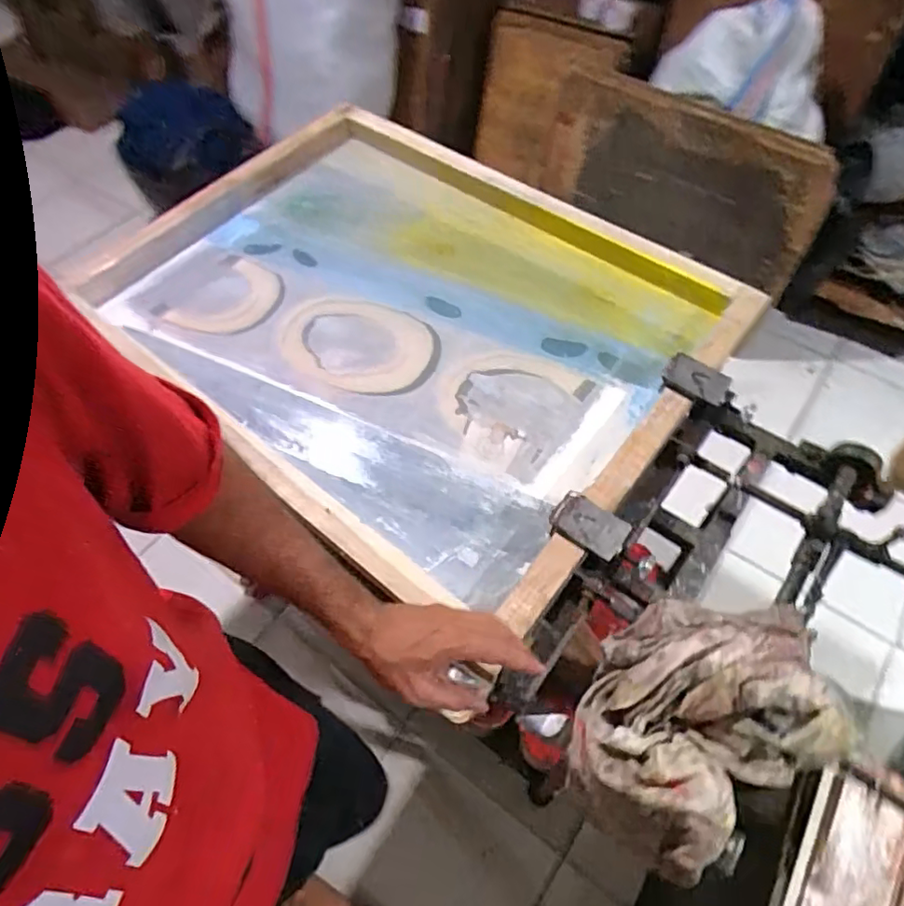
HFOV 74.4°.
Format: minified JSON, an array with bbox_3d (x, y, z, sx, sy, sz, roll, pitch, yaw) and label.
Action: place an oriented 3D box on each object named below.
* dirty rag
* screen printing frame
[{"bbox_3d":[0.247,0.249,0.593,0.284,0.134,0.200,-39,64,-21],"label":"dirty rag"},{"bbox_3d":[-0.081,-0.216,0.900,0.845,0.052,0.666,33,64,20],"label":"screen printing frame"}]

